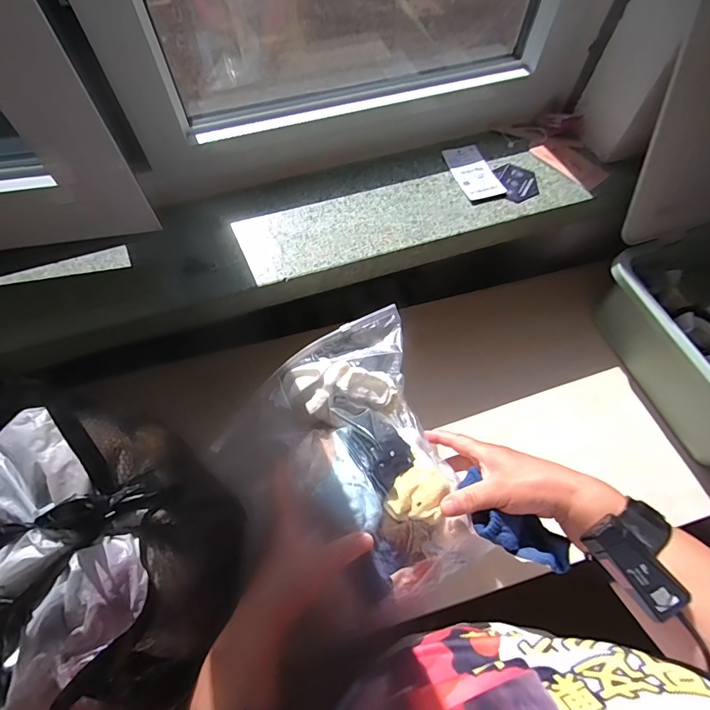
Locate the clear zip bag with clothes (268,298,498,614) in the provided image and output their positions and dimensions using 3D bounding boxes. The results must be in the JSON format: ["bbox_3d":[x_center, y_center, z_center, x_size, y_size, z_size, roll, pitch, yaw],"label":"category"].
[{"bbox_3d":[0.013,0.100,0.433,0.166,0.067,0.294,-16,64,-9],"label":"clear zip bag with clothes"}]

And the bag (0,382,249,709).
[{"bbox_3d":[-0.204,0.157,0.335,0.159,0.143,0.233,-37,68,-18],"label":"bag"}]

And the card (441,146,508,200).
[{"bbox_3d":[0.160,-0.250,0.557,0.054,0.009,0.098,-14,64,-2],"label":"card"}]

